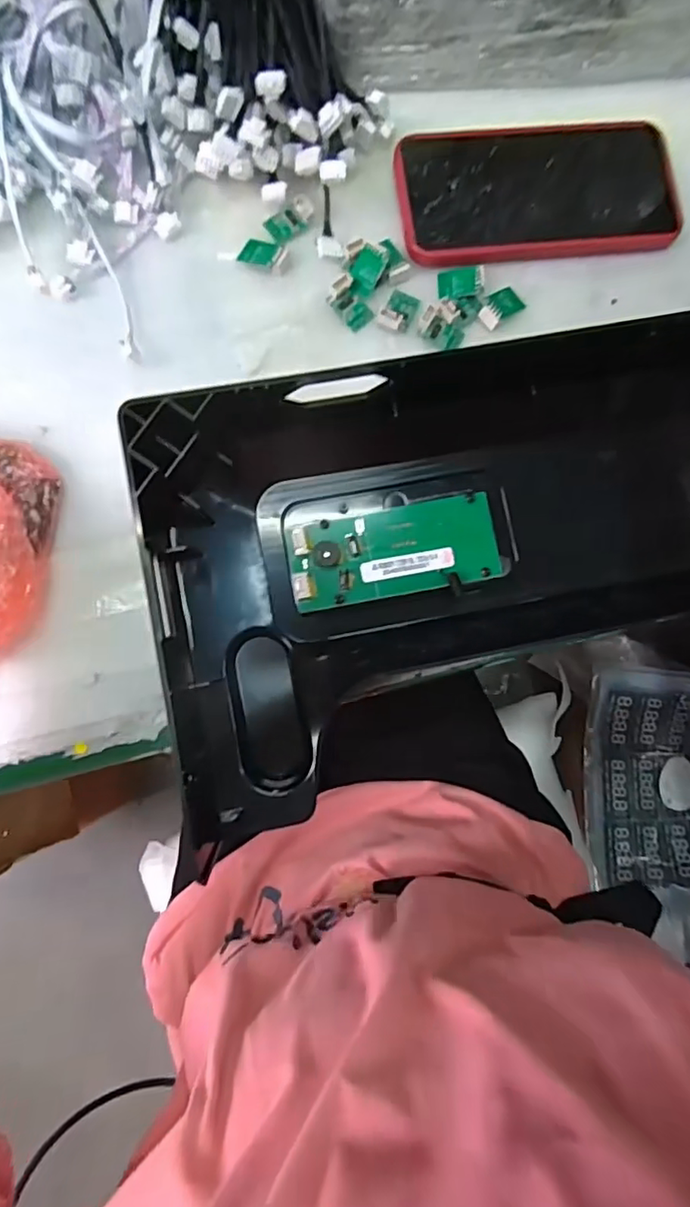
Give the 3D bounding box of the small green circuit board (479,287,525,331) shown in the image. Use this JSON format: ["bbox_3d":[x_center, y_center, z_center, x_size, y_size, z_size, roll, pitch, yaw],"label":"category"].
[{"bbox_3d":[0.091,-0.173,0.335,0.029,0.004,0.016,-40,86,-8],"label":"small green circuit board"}]

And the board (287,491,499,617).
[{"bbox_3d":[0.027,-0.028,0.306,0.109,0.011,0.047,-10,83,-5],"label":"board"}]

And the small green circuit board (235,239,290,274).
[{"bbox_3d":[-0.046,-0.201,0.332,0.029,0.005,0.015,19,81,-1],"label":"small green circuit board"}]

